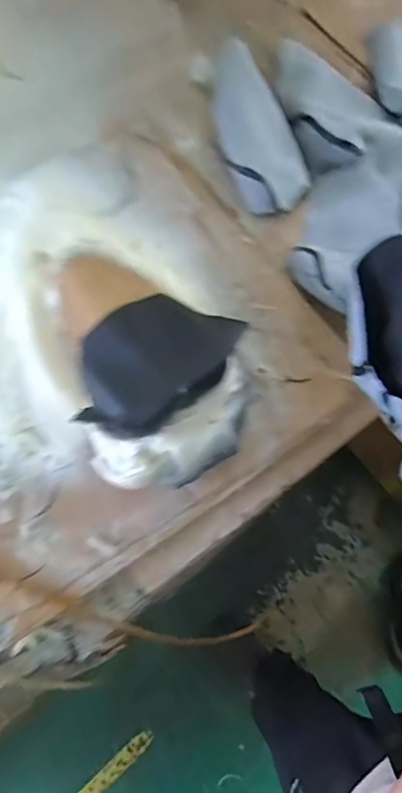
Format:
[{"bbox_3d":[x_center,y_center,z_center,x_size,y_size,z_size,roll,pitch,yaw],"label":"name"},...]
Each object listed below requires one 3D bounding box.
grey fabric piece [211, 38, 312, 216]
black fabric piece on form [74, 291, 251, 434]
[{"bbox_3d":[0.076,-0.442,0.792,0.127,0.045,0.334,-18,76,-5],"label":"grey fabric piece"},{"bbox_3d":[-0.056,-0.044,0.569,0.196,0.034,0.137,-40,79,-10],"label":"black fabric piece on form"}]

